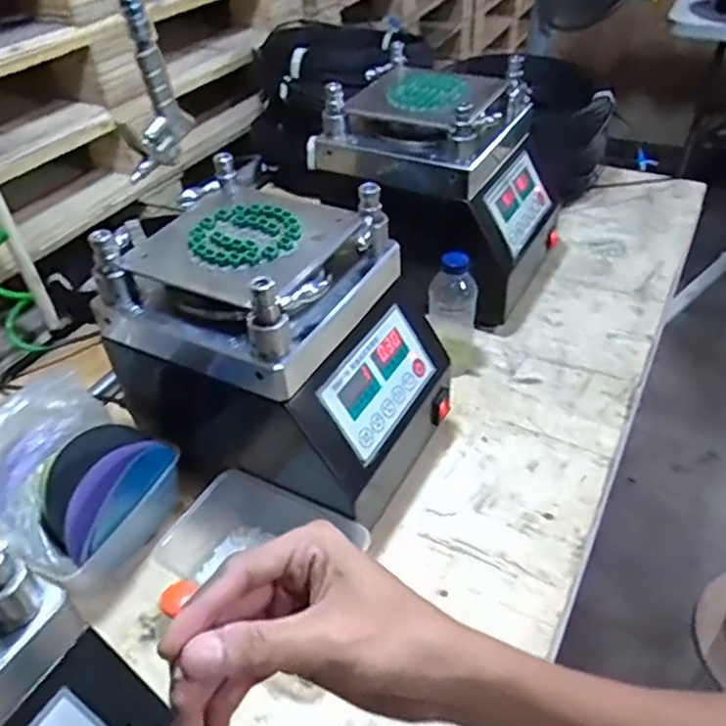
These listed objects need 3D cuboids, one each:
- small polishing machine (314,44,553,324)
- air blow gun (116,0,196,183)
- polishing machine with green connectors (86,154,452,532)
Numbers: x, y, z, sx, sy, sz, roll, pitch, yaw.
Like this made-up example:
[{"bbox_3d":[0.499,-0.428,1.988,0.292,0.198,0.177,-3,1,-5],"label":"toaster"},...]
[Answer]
[{"bbox_3d":[0.102,-0.250,0.927,0.291,0.250,0.237,20,47,24],"label":"small polishing machine"},{"bbox_3d":[-0.210,-0.267,0.644,0.047,0.163,0.075,10,43,14],"label":"air blow gun"},{"bbox_3d":[-0.081,-0.009,0.699,0.285,0.280,0.220,21,47,25],"label":"polishing machine with green connectors"}]

